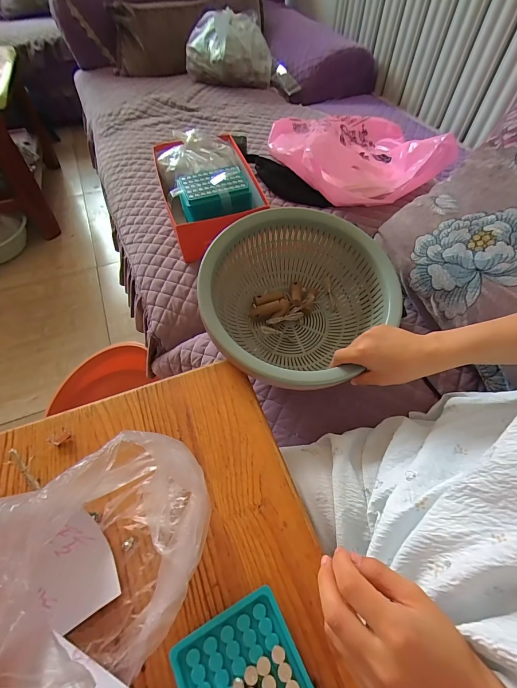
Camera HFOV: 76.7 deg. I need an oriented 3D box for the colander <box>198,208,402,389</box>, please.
[{"bbox_3d":[0.056,-0.074,0.511,0.281,0.148,0.266,-42,86,-15],"label":"colander"}]

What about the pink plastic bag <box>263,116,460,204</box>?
[{"bbox_3d":[0.246,-0.525,0.852,0.377,0.111,0.386,-11,56,-7],"label":"pink plastic bag"}]

